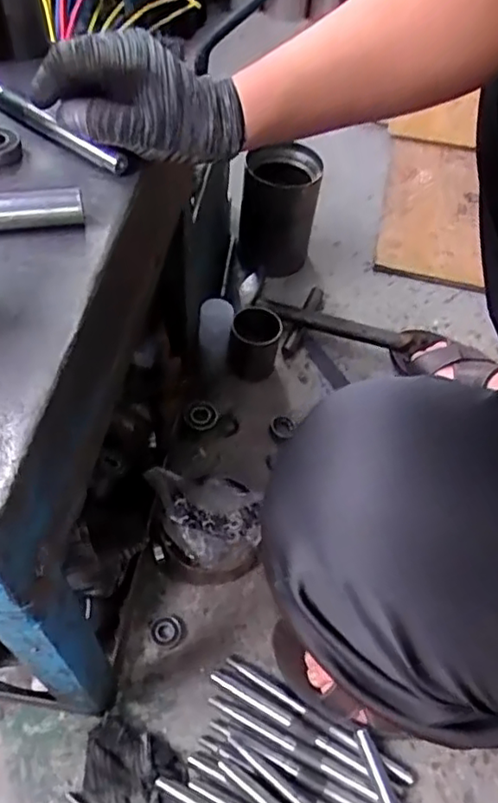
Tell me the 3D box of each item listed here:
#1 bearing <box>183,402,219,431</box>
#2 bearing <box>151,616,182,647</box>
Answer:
[{"bbox_3d":[-0.064,0.019,0.863,0.044,0.014,0.041,2,55,-3],"label":"bearing"},{"bbox_3d":[-0.091,0.255,0.695,0.033,0.004,0.032,2,55,-3],"label":"bearing"}]

